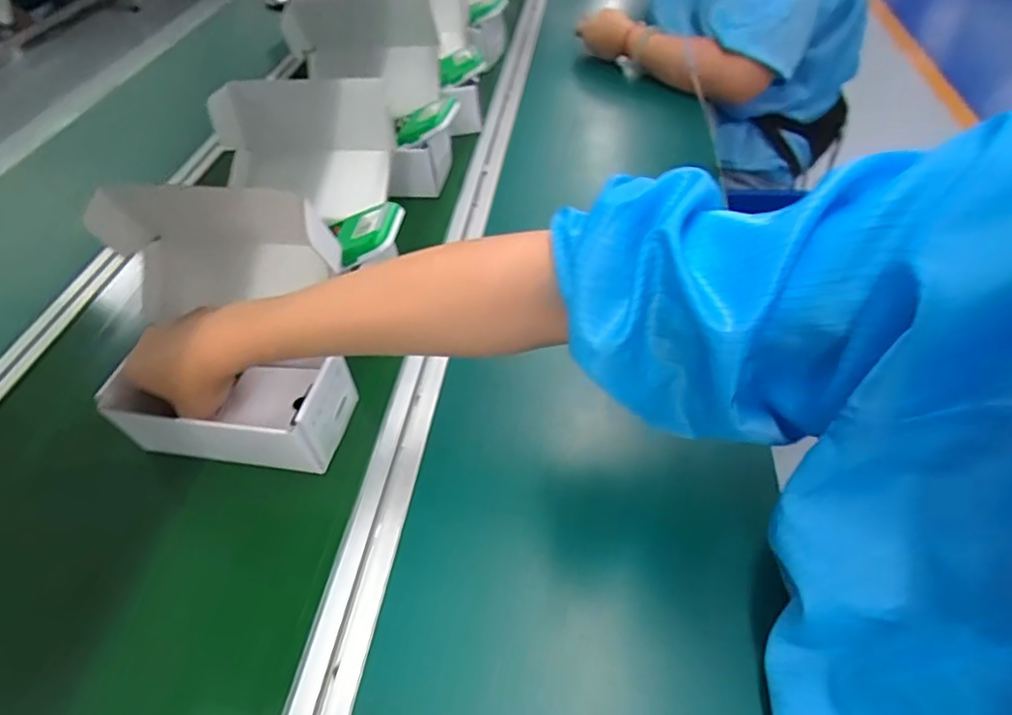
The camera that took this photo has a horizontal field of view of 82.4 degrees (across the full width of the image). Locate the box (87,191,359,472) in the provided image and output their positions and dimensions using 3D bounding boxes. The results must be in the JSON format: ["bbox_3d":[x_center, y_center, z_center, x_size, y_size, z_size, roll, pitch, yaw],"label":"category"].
[{"bbox_3d":[-0.244,-0.017,0.488,0.204,0.172,0.139,6,50,9],"label":"box"}]

